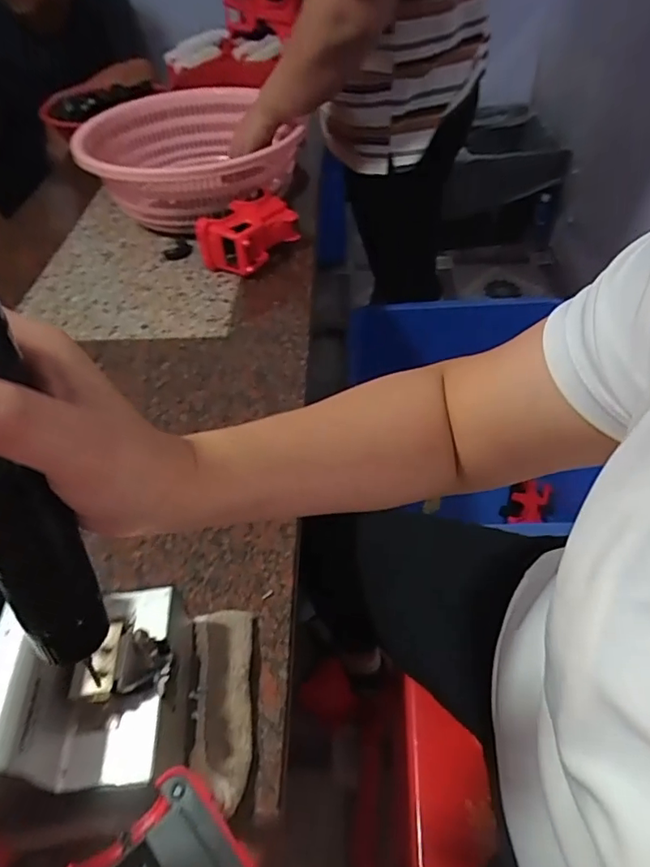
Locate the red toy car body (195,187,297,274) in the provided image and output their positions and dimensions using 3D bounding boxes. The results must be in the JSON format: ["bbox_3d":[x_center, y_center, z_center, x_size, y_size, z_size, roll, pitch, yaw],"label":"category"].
[{"bbox_3d":[-0.121,-0.317,0.834,0.104,0.089,0.149,26,55,25],"label":"red toy car body"}]

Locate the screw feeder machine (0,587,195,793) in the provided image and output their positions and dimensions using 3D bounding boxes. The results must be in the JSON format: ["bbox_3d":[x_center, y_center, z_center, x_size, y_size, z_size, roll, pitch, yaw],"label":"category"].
[{"bbox_3d":[-0.186,0.170,0.344,0.183,0.149,0.122,-8,48,-2],"label":"screw feeder machine"}]

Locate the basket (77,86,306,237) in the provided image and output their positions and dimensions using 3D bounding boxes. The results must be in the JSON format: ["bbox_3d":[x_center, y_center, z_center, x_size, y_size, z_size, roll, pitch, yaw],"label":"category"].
[{"bbox_3d":[-0.223,-0.483,0.926,0.347,0.127,0.330,-3,48,2],"label":"basket"}]

